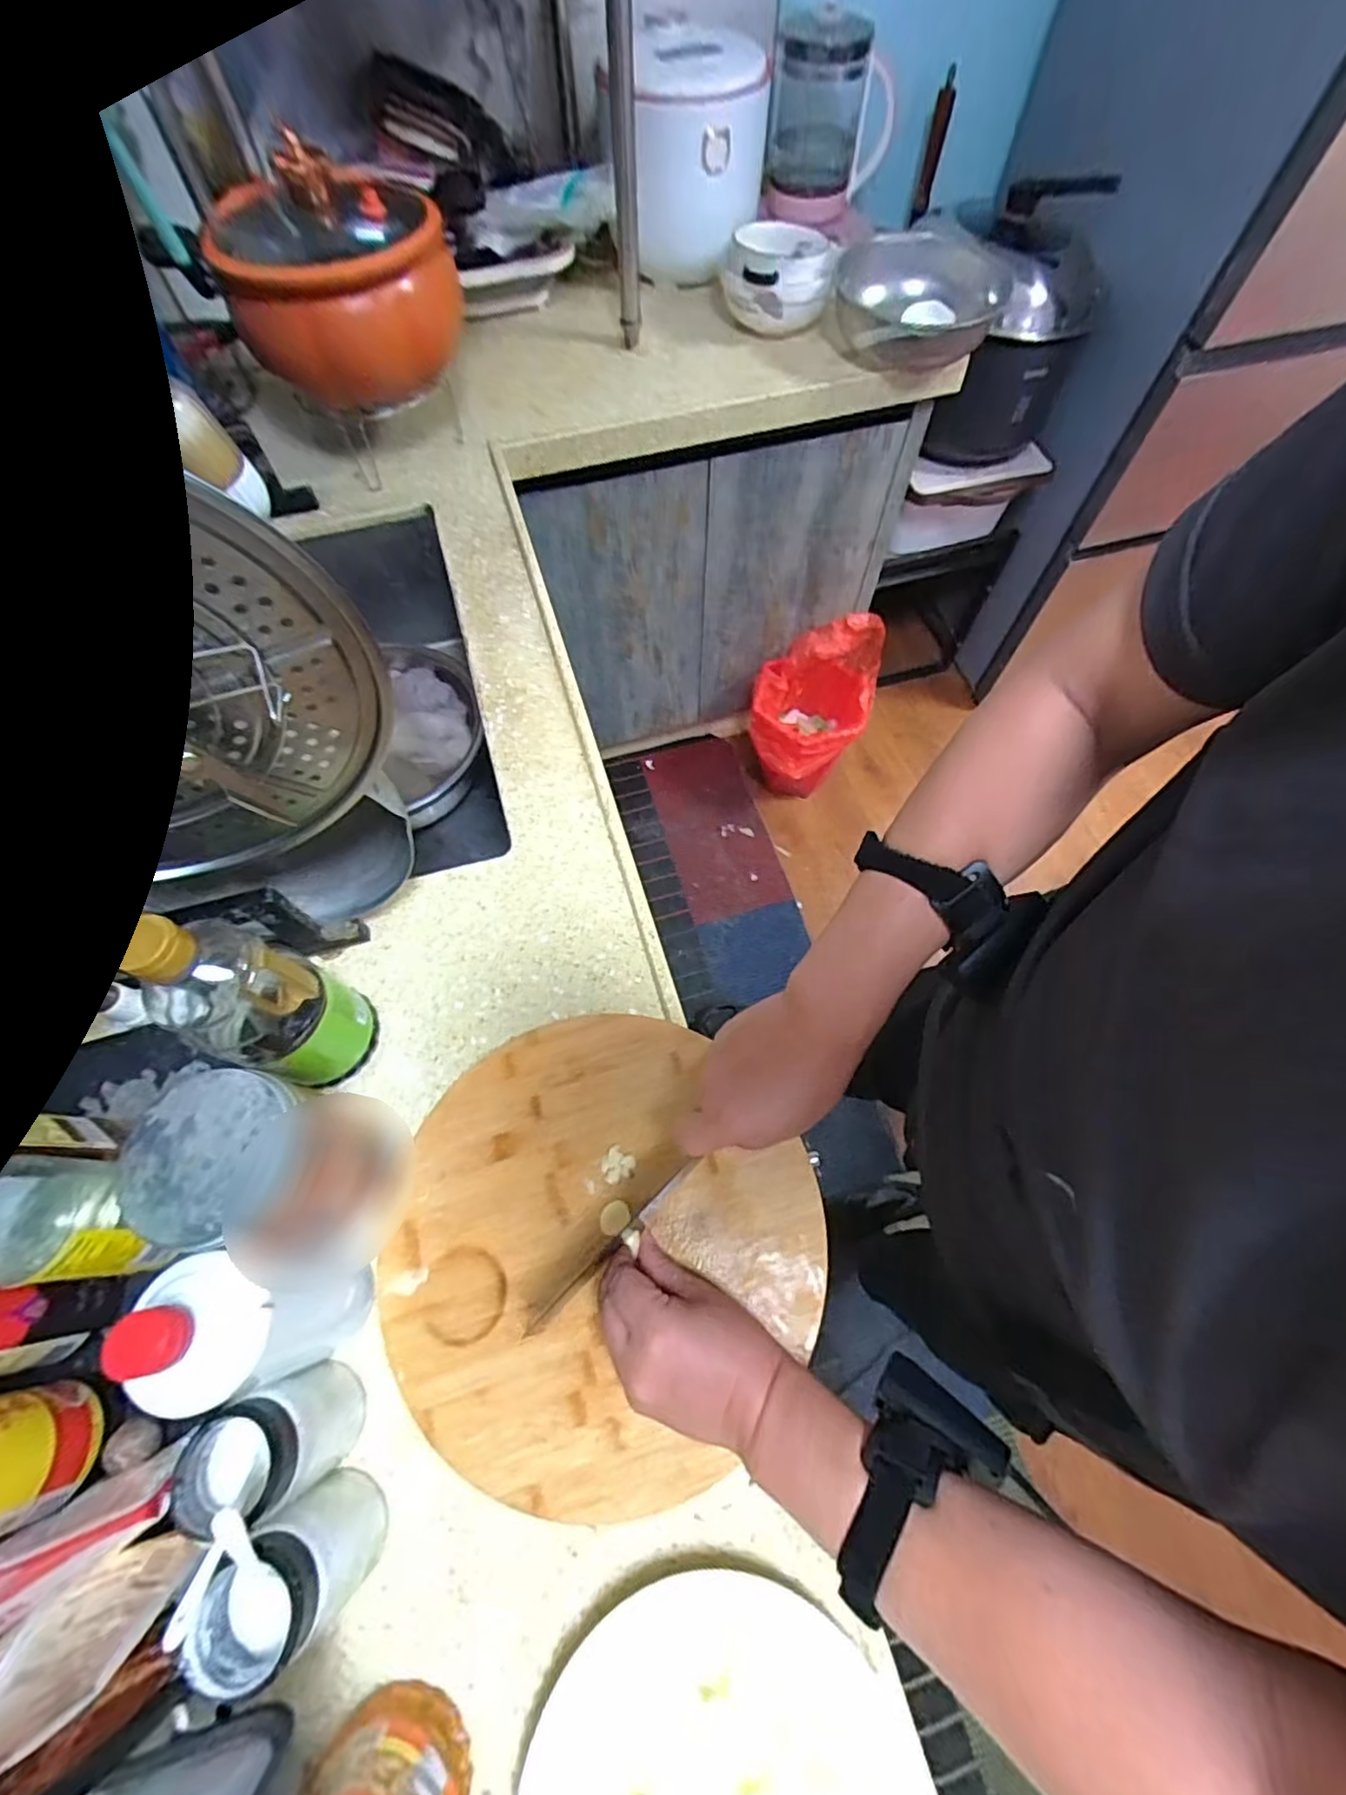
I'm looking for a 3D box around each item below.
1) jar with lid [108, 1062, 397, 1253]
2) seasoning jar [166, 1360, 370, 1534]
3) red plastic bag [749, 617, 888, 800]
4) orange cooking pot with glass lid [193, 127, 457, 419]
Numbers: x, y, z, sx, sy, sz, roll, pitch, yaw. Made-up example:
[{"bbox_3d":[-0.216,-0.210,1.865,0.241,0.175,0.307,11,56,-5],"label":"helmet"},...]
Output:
[{"bbox_3d":[-0.267,0.180,0.445,0.089,0.164,0.094,18,66,9],"label":"jar with lid"},{"bbox_3d":[-0.242,0.337,0.404,0.056,0.115,0.058,0,64,0],"label":"seasoning jar"},{"bbox_3d":[0.319,-0.417,1.569,0.242,0.407,0.306,19,66,9],"label":"red plastic bag"},{"bbox_3d":[-0.394,-0.746,0.780,0.250,0.176,0.281,-17,65,-8],"label":"orange cooking pot with glass lid"}]

